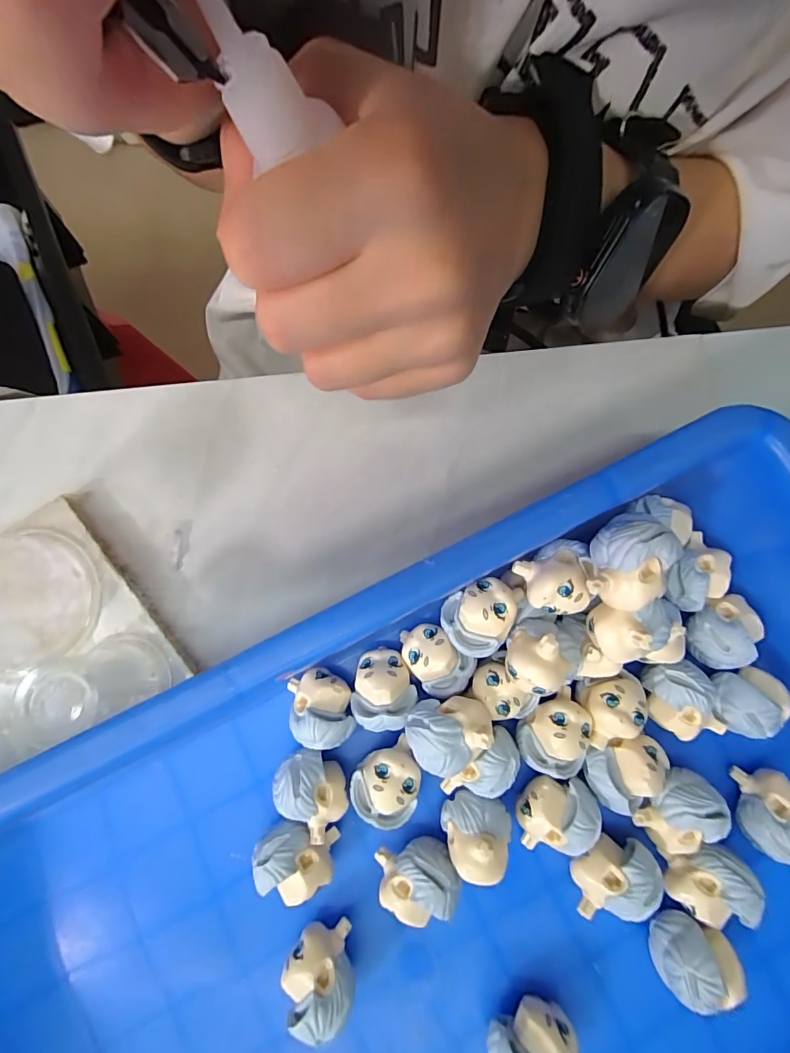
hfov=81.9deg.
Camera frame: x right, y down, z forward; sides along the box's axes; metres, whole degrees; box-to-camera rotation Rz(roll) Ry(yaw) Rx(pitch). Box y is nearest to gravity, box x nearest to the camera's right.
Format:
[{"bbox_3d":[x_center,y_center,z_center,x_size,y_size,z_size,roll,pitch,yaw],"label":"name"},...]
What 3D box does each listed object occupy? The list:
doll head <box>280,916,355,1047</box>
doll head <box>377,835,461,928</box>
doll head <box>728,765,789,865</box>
[{"bbox_3d":[-0.025,0.150,0.153,0.023,0.023,0.024,-6,79,-2],"label":"doll head"},{"bbox_3d":[0.008,0.123,0.160,0.026,0.027,0.022,-19,79,-4],"label":"doll head"},{"bbox_3d":[0.133,0.102,0.162,0.018,0.022,0.027,12,79,2],"label":"doll head"}]

